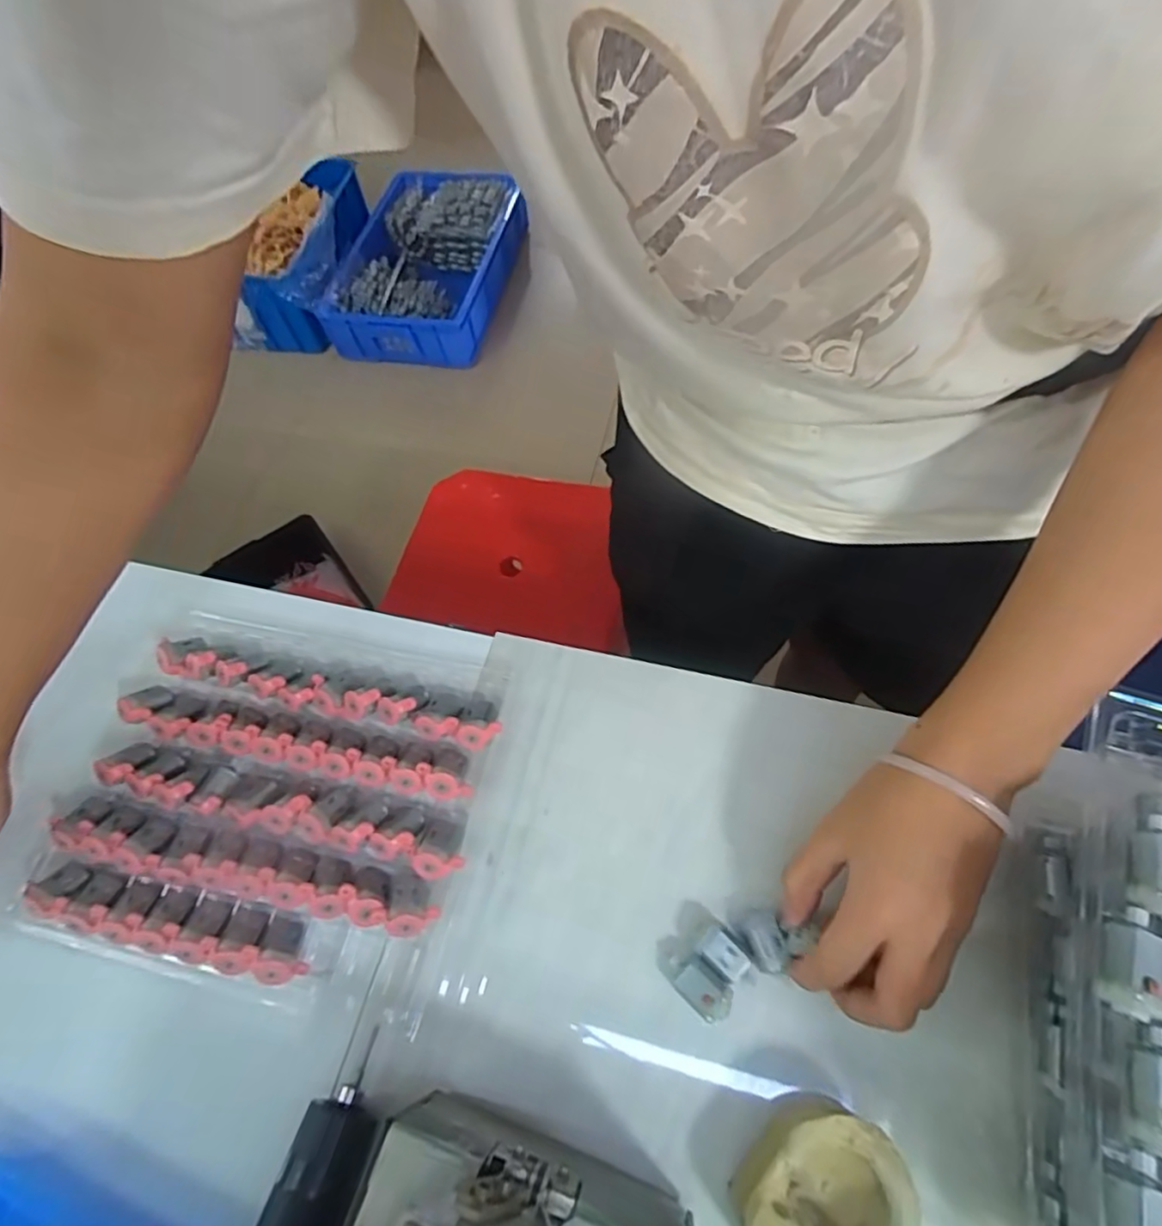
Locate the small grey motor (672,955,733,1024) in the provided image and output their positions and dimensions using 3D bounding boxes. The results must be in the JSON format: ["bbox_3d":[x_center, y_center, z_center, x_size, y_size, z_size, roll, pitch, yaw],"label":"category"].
[{"bbox_3d":[0.061,0.189,0.326,0.020,0.016,0.027,-42,66,-16],"label":"small grey motor"}]

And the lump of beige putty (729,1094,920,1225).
[{"bbox_3d":[0.103,0.251,0.279,0.062,0.037,0.070,40,71,23],"label":"lump of beige putty"}]

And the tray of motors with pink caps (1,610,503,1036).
[{"bbox_3d":[-0.186,0.101,0.387,0.249,0.031,0.207,9,63,10],"label":"tray of motors with pink caps"}]

